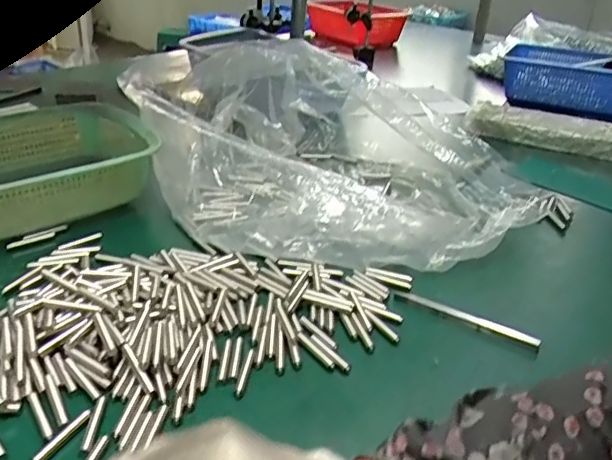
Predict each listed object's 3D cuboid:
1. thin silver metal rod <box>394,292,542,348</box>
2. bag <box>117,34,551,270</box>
[{"bbox_3d":[0.146,0.078,0.517,0.134,0.008,0.008,21,34,25],"label":"thin silver metal rod"},{"bbox_3d":[0.029,-0.125,0.719,0.476,0.140,0.380,26,37,31],"label":"bag"}]

